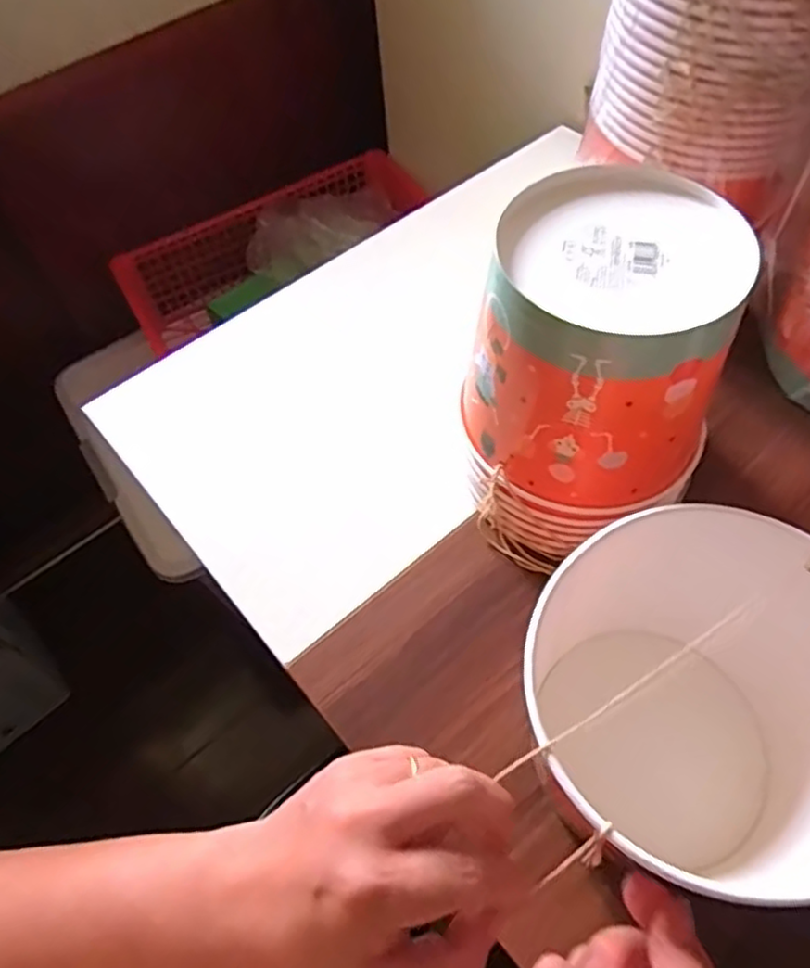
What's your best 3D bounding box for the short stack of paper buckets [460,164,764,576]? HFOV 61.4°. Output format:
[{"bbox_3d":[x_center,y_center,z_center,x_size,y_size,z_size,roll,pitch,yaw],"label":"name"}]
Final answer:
[{"bbox_3d":[0.115,-0.056,0.421,0.145,0.188,0.154,21,62,16],"label":"short stack of paper buckets"}]

